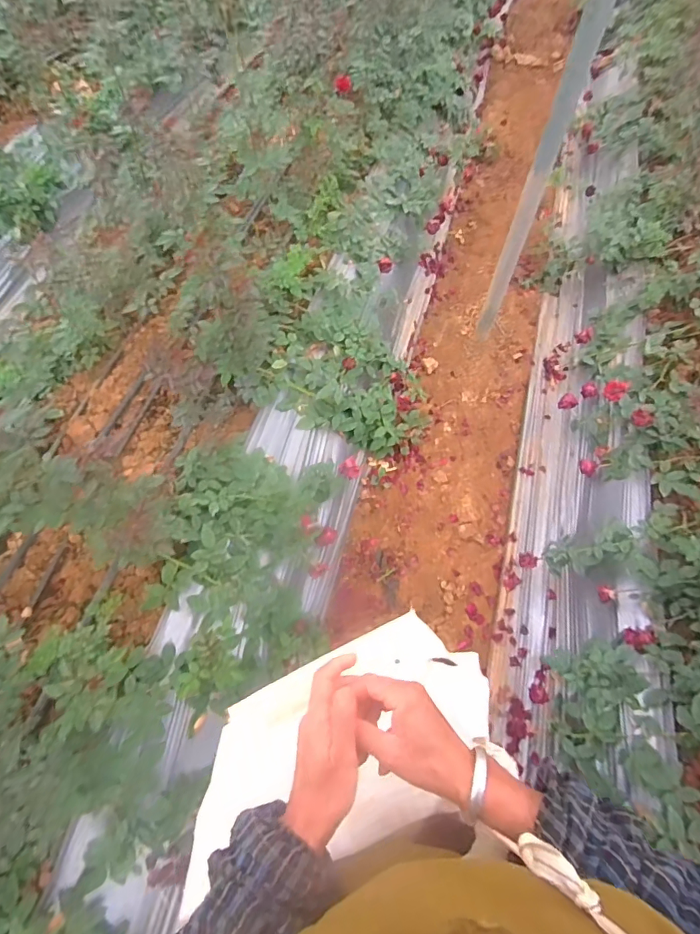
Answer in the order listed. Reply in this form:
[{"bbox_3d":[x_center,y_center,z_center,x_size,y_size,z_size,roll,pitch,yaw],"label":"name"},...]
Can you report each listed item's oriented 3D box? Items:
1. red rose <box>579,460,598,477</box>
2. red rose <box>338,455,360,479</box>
[{"bbox_3d":[0.748,-0.002,1.439,0.054,0.045,0.059,1,61,-1],"label":"red rose"},{"bbox_3d":[-0.002,0.005,1.299,0.051,0.052,0.056,1,61,-1],"label":"red rose"}]

